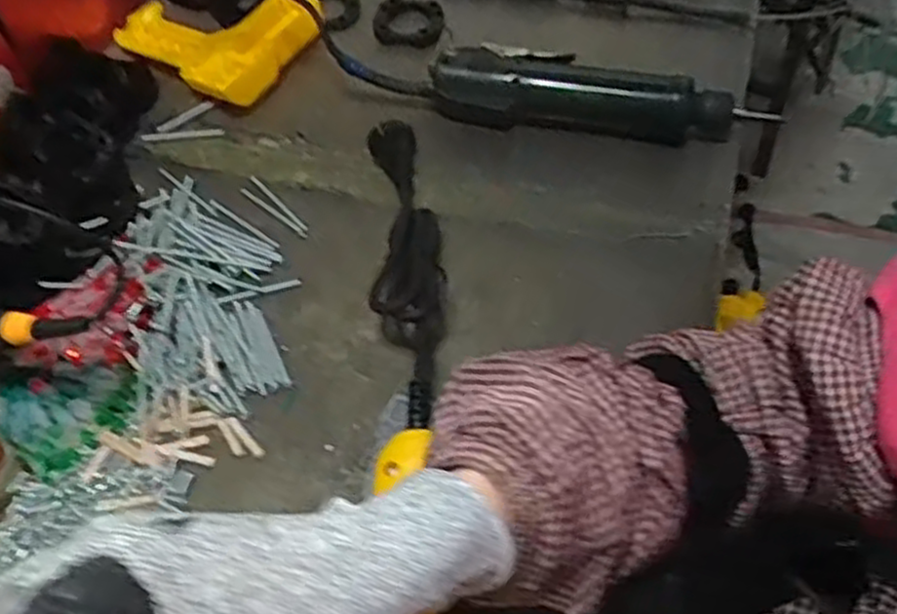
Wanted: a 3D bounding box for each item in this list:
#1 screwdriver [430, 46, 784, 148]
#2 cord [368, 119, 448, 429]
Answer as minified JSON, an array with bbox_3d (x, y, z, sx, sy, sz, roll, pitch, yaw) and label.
[{"bbox_3d":[0.106,-0.153,0.558,0.235,0.052,0.050,12,59,9],"label":"screwdriver"},{"bbox_3d":[-0.027,-0.033,0.491,0.042,0.043,0.210,-4,57,-1],"label":"cord"}]

